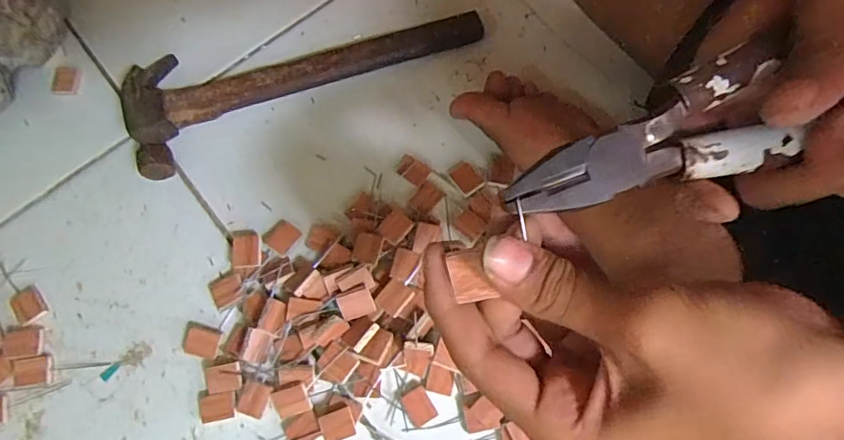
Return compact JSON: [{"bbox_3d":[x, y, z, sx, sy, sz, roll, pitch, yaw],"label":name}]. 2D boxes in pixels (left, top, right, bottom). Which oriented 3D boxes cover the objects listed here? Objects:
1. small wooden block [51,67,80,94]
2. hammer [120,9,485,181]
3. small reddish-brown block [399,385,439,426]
[{"bbox_3d":[-0.312,-0.123,0.461,0.018,0.009,0.026,0,73,1],"label":"small wooden block"},{"bbox_3d":[-0.101,-0.135,0.444,0.298,0.027,0.102,-22,73,-6],"label":"hammer"},{"bbox_3d":[-0.002,0.130,0.367,0.018,0.004,0.024,-30,74,-8],"label":"small reddish-brown block"}]

